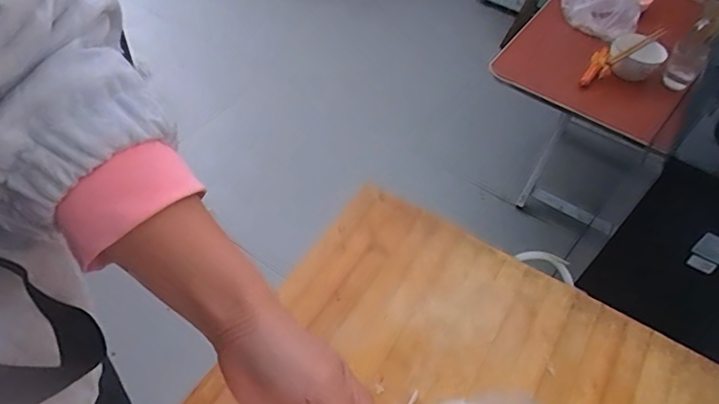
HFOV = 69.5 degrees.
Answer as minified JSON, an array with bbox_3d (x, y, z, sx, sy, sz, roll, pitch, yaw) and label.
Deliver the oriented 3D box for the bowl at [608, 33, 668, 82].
[{"bbox_3d":[0.641,-0.332,1.217,0.118,0.069,0.139,30,56,19],"label":"bowl"}]

